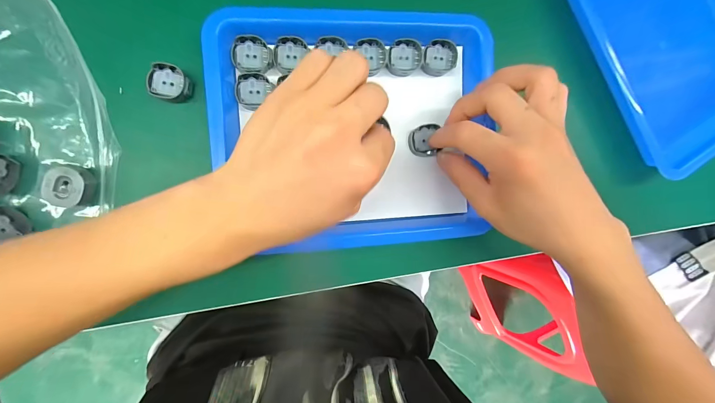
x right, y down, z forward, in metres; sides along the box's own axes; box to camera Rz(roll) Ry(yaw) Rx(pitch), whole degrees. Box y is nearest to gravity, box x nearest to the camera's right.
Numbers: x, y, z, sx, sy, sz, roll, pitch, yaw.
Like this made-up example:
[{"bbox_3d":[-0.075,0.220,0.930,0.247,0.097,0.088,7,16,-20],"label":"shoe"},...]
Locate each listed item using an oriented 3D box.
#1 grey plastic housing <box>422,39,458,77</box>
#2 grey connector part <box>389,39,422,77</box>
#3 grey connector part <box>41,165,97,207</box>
[{"bbox_3d":[0.067,-0.118,0.249,0.029,0.007,0.027,-3,93,-8],"label":"grey plastic housing"},{"bbox_3d":[0.039,-0.115,0.244,0.027,0.006,0.027,0,92,-8],"label":"grey connector part"},{"bbox_3d":[-0.202,-0.010,0.215,0.025,0.014,0.027,10,91,-8],"label":"grey connector part"}]

